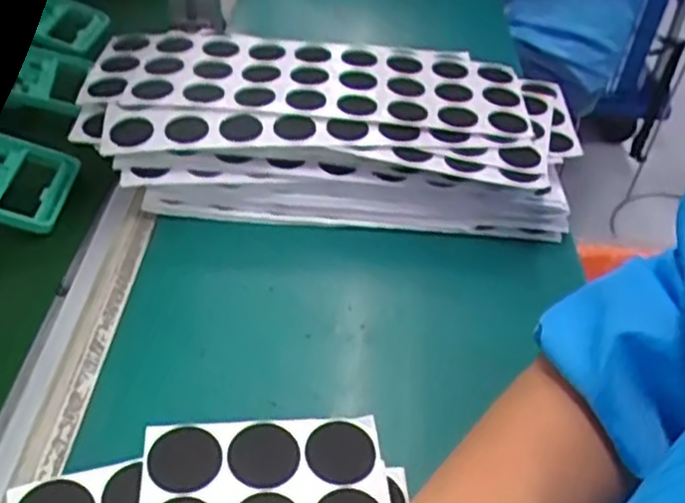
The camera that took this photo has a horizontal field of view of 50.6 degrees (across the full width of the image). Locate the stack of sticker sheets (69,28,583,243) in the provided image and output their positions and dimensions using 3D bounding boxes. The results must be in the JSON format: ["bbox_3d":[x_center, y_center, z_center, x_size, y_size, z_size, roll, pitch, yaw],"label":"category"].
[{"bbox_3d":[-0.008,-0.100,0.569,0.372,0.062,0.183,4,42,-1],"label":"stack of sticker sheets"}]

